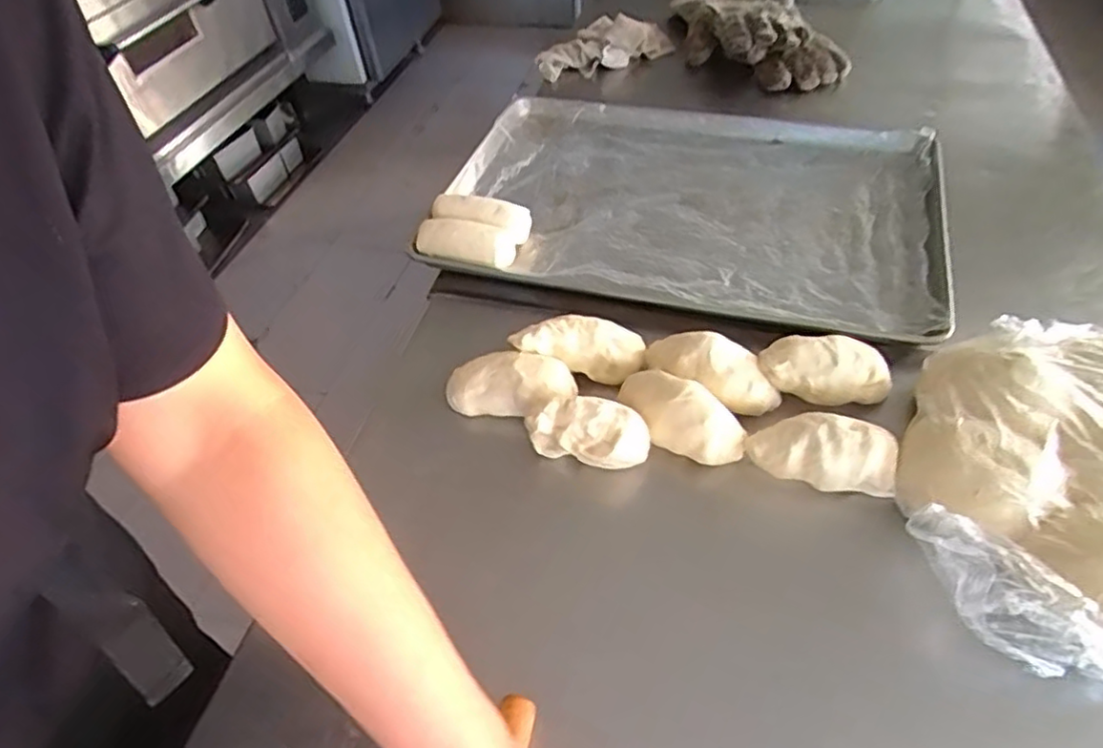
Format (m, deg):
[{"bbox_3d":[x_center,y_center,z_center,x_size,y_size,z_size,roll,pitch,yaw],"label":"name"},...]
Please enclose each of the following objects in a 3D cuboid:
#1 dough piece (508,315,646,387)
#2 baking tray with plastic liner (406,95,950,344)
[{"bbox_3d":[0.026,-0.033,0.650,0.130,0.038,0.064,13,50,0],"label":"dough piece"},{"bbox_3d":[0.165,-0.221,0.827,0.593,0.038,0.421,14,51,17],"label":"baking tray with plastic liner"}]

